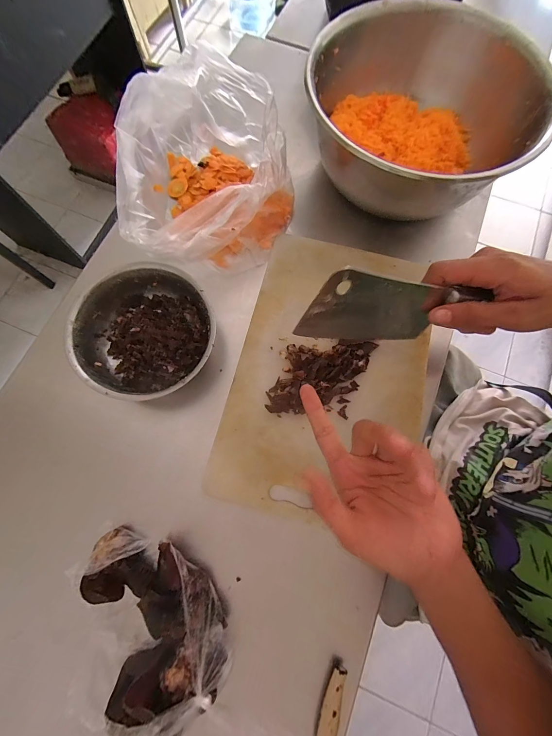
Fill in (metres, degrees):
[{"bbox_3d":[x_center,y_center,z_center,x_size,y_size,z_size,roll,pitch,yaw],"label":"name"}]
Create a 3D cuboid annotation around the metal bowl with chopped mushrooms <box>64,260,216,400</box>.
[{"bbox_3d":[-0.151,-0.041,0.344,0.151,0.047,0.158,0,74,-1],"label":"metal bowl with chopped mushrooms"}]

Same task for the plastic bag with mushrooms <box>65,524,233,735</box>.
[{"bbox_3d":[-0.117,0.239,0.269,0.141,0.060,0.160,-4,75,-2],"label":"plastic bag with mushrooms"}]

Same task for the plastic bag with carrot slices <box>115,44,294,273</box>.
[{"bbox_3d":[-0.083,-0.253,0.378,0.210,0.114,0.252,2,74,0],"label":"plastic bag with carrot slices"}]

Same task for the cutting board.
[{"bbox_3d":[0.068,0.000,0.354,0.221,0.019,0.343,14,75,3],"label":"cutting board"}]

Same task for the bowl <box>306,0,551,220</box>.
[{"bbox_3d":[0.178,-0.322,0.385,0.273,0.103,0.282,0,74,-1],"label":"bowl"}]

